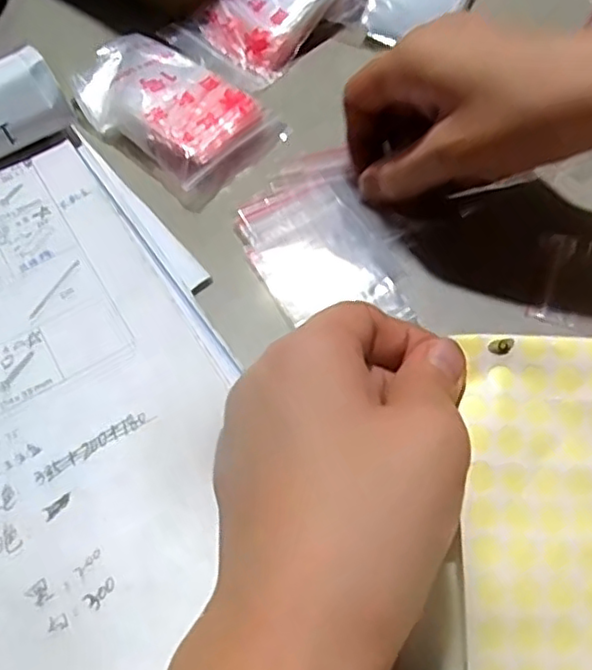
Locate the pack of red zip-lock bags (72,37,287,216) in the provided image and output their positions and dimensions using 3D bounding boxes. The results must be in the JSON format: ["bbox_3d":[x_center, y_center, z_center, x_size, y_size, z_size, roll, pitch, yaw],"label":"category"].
[{"bbox_3d":[-0.072,-0.128,0.354,0.121,0.017,0.068,38,67,22],"label":"pack of red zip-lock bags"}]

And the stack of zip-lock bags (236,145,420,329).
[{"bbox_3d":[0.014,-0.044,0.309,0.069,0.006,0.098,-26,61,-13],"label":"stack of zip-lock bags"}]

